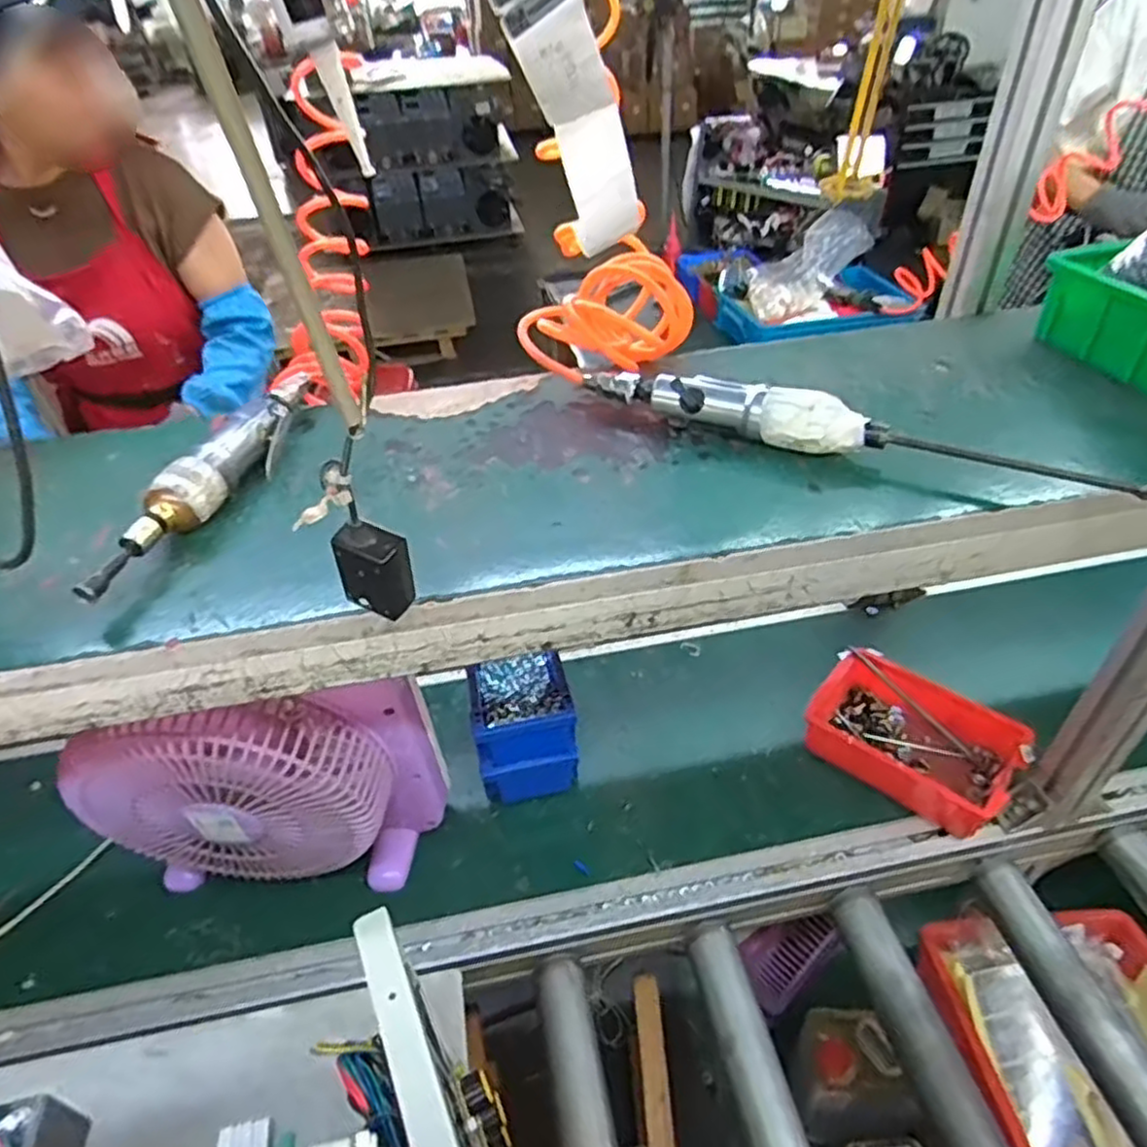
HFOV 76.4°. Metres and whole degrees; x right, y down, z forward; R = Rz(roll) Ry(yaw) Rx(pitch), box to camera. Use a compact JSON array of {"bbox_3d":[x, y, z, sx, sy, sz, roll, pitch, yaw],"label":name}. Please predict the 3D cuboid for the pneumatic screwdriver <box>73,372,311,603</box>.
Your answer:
[{"bbox_3d":[-0.262,-0.078,0.543,0.055,0.041,0.279,2,41,7],"label":"pneumatic screwdriver"}]

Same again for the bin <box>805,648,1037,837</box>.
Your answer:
[{"bbox_3d":[0.367,0.183,0.797,0.211,0.068,0.136,25,48,29],"label":"bin"}]

